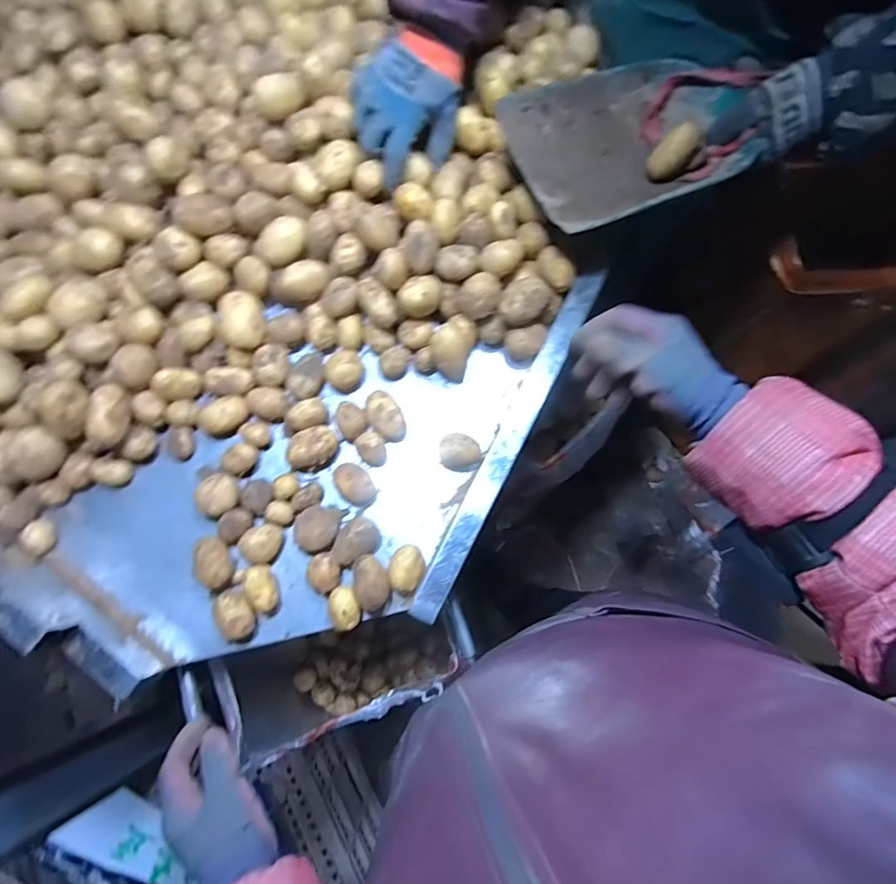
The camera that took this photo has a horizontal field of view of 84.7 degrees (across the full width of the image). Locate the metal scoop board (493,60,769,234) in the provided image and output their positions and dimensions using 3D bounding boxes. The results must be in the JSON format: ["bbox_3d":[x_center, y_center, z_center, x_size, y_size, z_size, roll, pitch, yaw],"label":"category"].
[{"bbox_3d":[0.190,-0.298,0.505,0.234,0.073,0.176,-15,76,-5],"label":"metal scoop board"}]

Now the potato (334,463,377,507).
[{"bbox_3d":[-0.095,0.044,0.500,0.032,0.026,0.043,-32,78,-9],"label":"potato"}]

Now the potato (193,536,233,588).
[{"bbox_3d":[-0.229,0.116,0.477,0.028,0.023,0.048,-15,76,-5],"label":"potato"}]

